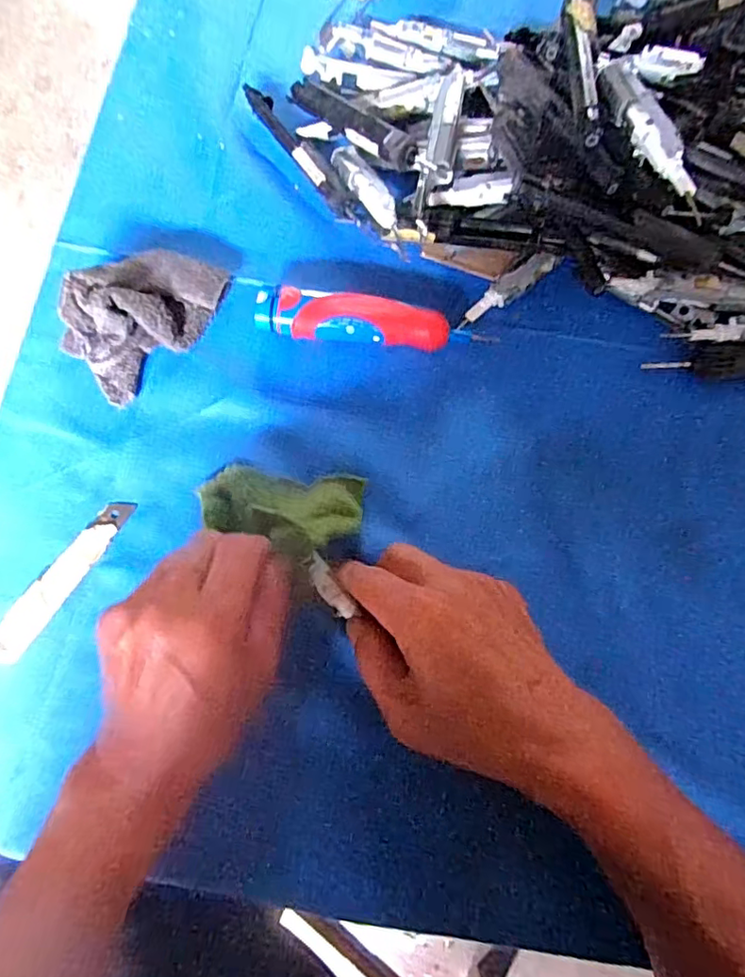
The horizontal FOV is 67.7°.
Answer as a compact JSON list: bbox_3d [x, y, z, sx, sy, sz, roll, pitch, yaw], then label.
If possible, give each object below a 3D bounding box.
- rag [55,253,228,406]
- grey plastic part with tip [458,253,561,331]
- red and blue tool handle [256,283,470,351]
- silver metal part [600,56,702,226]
[{"bbox_3d":[-0.159,-0.126,0.381,0.073,0.038,0.115,41,79,10],"label":"rag"},{"bbox_3d":[0.091,-0.137,0.380,0.077,0.009,0.015,-33,78,9],"label":"grey plastic part with tip"},{"bbox_3d":[-0.008,-0.112,0.375,0.141,0.024,0.032,7,74,4],"label":"red and blue tool handle"},{"bbox_3d":[0.166,-0.210,0.331,0.020,0.016,0.119,-16,74,-2],"label":"silver metal part"}]

